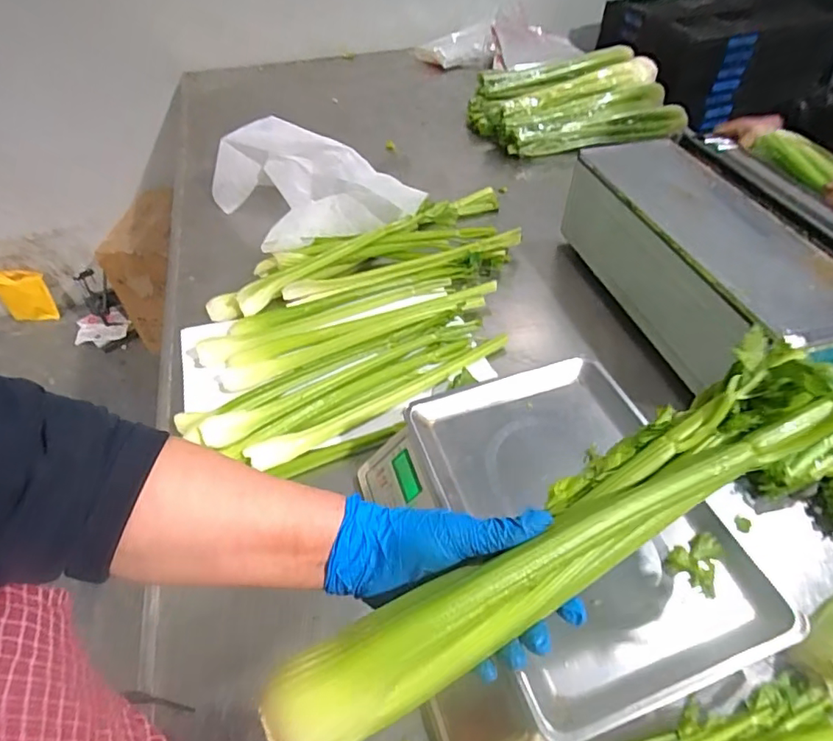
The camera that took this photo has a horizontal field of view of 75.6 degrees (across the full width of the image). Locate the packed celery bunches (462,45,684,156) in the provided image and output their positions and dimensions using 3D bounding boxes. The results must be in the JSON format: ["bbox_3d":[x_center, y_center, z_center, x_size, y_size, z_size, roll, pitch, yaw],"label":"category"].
[{"bbox_3d":[0.378,-0.644,1.303,0.479,0.109,0.298,-6,48,-5],"label":"packed celery bunches"}]

